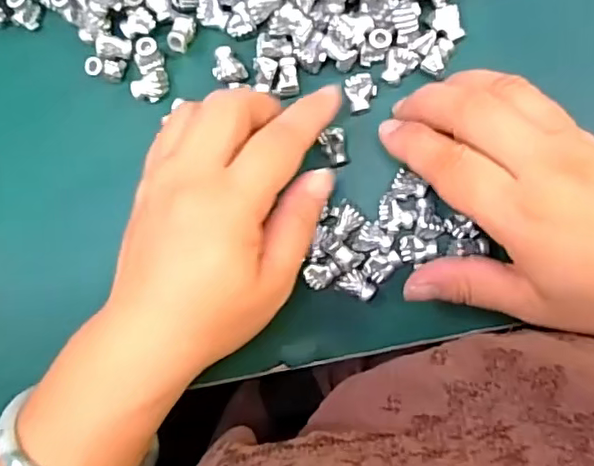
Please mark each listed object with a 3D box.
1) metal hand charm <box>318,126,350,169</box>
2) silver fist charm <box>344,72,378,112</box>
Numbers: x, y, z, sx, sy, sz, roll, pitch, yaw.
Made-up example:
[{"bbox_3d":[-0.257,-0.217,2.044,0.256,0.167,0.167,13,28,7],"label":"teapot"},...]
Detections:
[{"bbox_3d":[0.018,-0.040,0.277,0.011,0.014,0.018,-9,90,9],"label":"metal hand charm"},{"bbox_3d":[0.030,-0.066,0.275,0.014,0.007,0.016,-22,88,9],"label":"silver fist charm"}]

